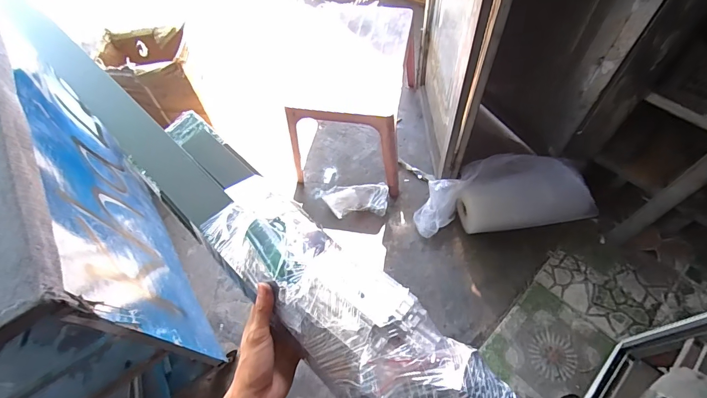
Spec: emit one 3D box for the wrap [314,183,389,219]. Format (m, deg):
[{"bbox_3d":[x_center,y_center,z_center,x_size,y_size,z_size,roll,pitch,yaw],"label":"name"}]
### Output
[{"bbox_3d":[-0.016,-0.003,1.781,0.339,0.055,0.153,-1,61,3],"label":"wrap"}]

